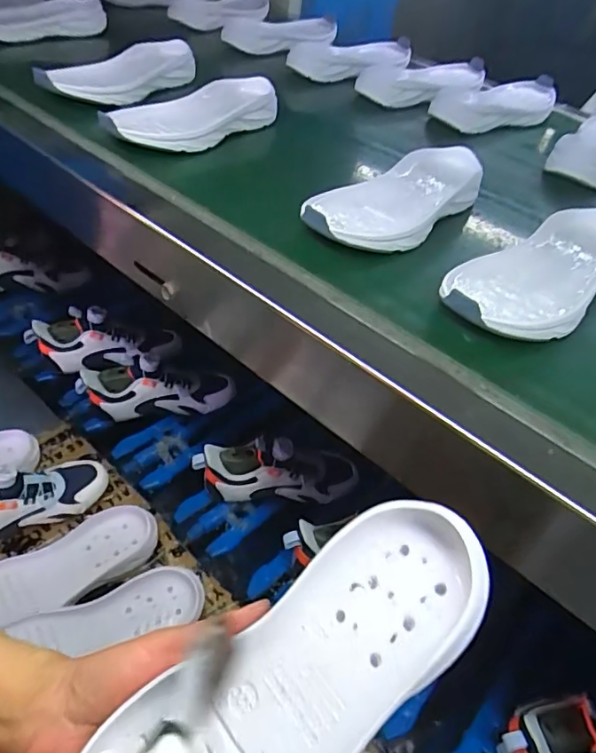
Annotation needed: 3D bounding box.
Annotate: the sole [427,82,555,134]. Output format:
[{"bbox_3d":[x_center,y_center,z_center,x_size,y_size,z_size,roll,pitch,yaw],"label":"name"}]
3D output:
[{"bbox_3d":[0.282,-0.377,0.754,0.099,0.023,0.213,37,53,27],"label":"sole"}]

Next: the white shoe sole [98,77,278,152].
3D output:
[{"bbox_3d":[-0.110,-0.284,0.600,0.213,0.037,0.097,-28,55,-29],"label":"white shoe sole"}]

